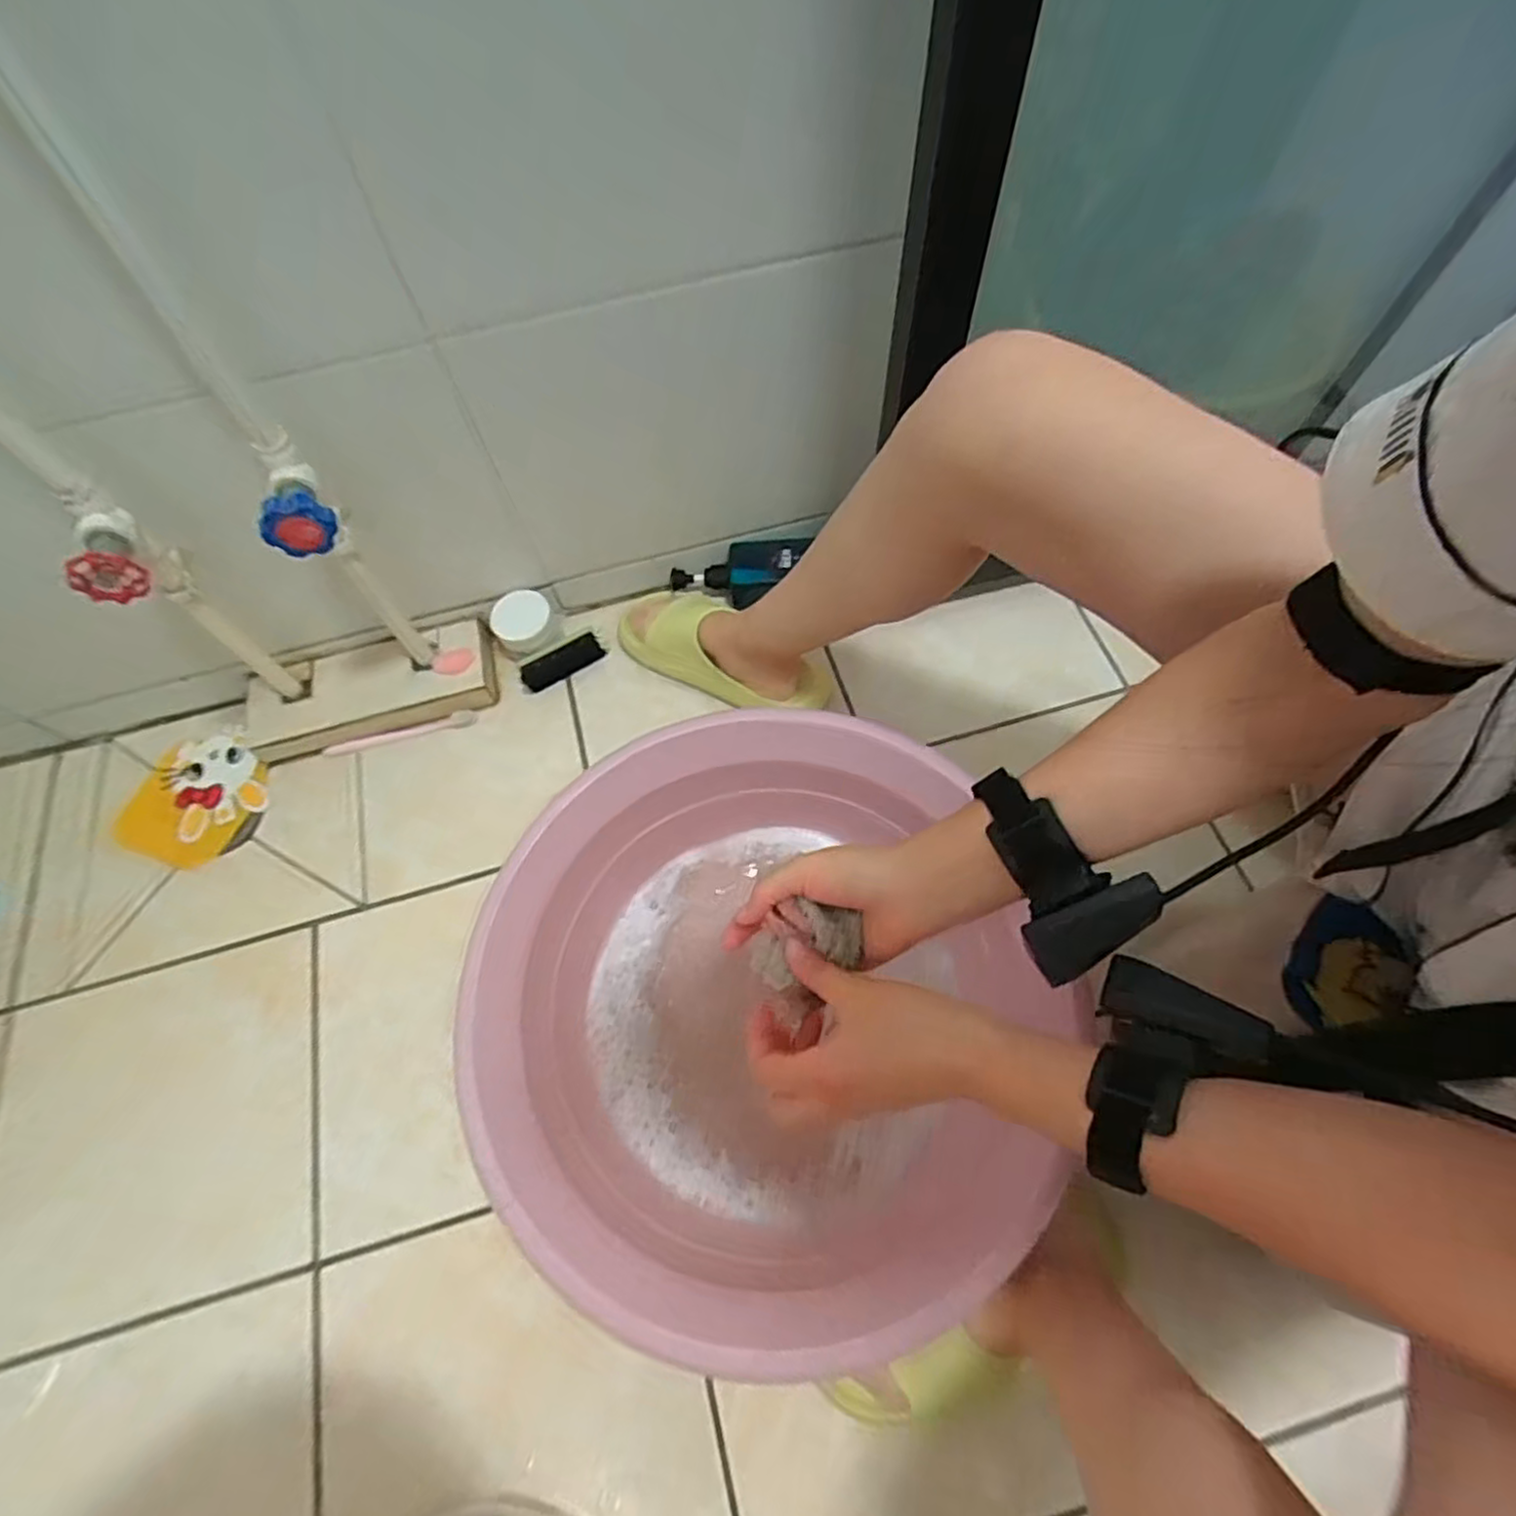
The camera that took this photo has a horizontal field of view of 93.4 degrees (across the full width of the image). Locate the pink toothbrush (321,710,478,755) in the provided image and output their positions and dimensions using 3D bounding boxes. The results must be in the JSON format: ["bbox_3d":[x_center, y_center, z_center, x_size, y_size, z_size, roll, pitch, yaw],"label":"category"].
[{"bbox_3d":[-0.419,-0.031,0.833,0.179,0.008,0.017,-12,64,-4],"label":"pink toothbrush"}]

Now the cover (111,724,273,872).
[{"bbox_3d":[-0.647,0.043,0.832,0.169,0.009,0.161,17,71,14],"label":"cover"}]

